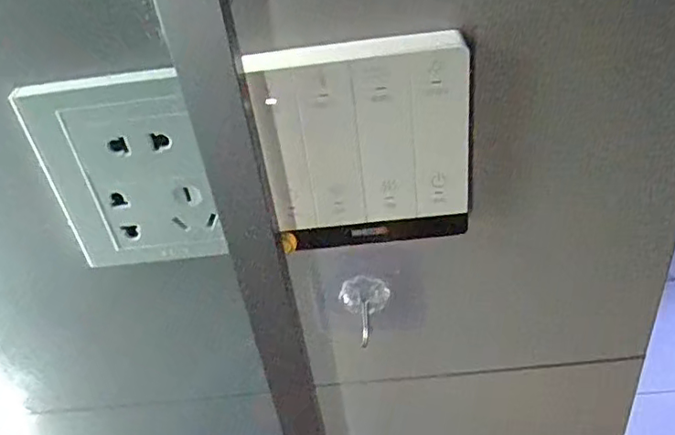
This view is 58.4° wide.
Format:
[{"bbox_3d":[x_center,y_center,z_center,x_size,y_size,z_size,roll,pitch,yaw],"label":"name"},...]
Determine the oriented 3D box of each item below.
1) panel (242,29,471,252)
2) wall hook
[{"bbox_3d":[0.011,-0.027,0.243,0.080,0.084,0.019,-5,36,4],"label":"panel"},{"bbox_3d":[0.015,0.047,0.304,0.024,0.037,0.010,-5,36,4],"label":"wall hook"}]

